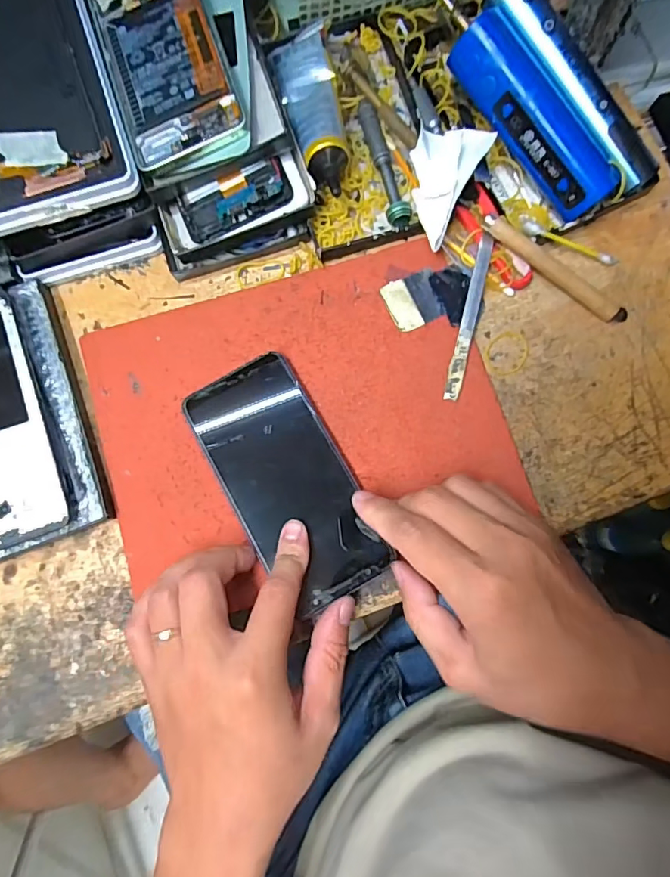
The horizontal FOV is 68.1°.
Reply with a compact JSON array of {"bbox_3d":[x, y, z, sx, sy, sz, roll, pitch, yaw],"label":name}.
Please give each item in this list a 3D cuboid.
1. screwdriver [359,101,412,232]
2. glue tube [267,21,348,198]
[{"bbox_3d":[0.034,-0.185,0.338,0.016,0.012,0.095,-14,81,-1],"label":"screwdriver"},{"bbox_3d":[-0.014,-0.217,0.334,0.038,0.029,0.130,-12,81,-1],"label":"glue tube"}]

